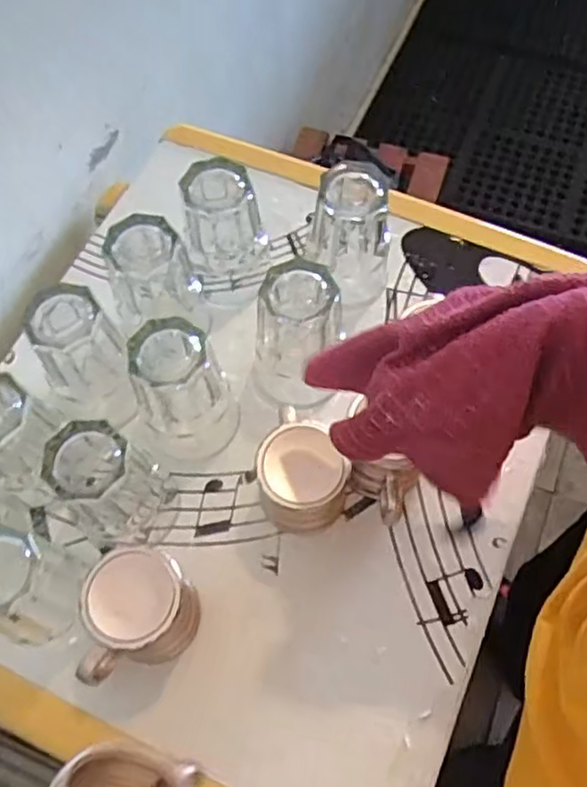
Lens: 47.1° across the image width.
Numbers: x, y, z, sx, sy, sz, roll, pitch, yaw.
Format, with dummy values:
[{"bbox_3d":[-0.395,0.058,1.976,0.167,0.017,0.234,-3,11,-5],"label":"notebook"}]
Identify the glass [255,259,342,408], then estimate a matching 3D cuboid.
[{"bbox_3d":[0.004,-0.050,0.595,0.075,0.123,0.083,15,66,9],"label":"glass"}]

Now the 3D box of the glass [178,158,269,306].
[{"bbox_3d":[-0.065,-0.151,0.652,0.070,0.135,0.073,3,64,3],"label":"glass"}]

